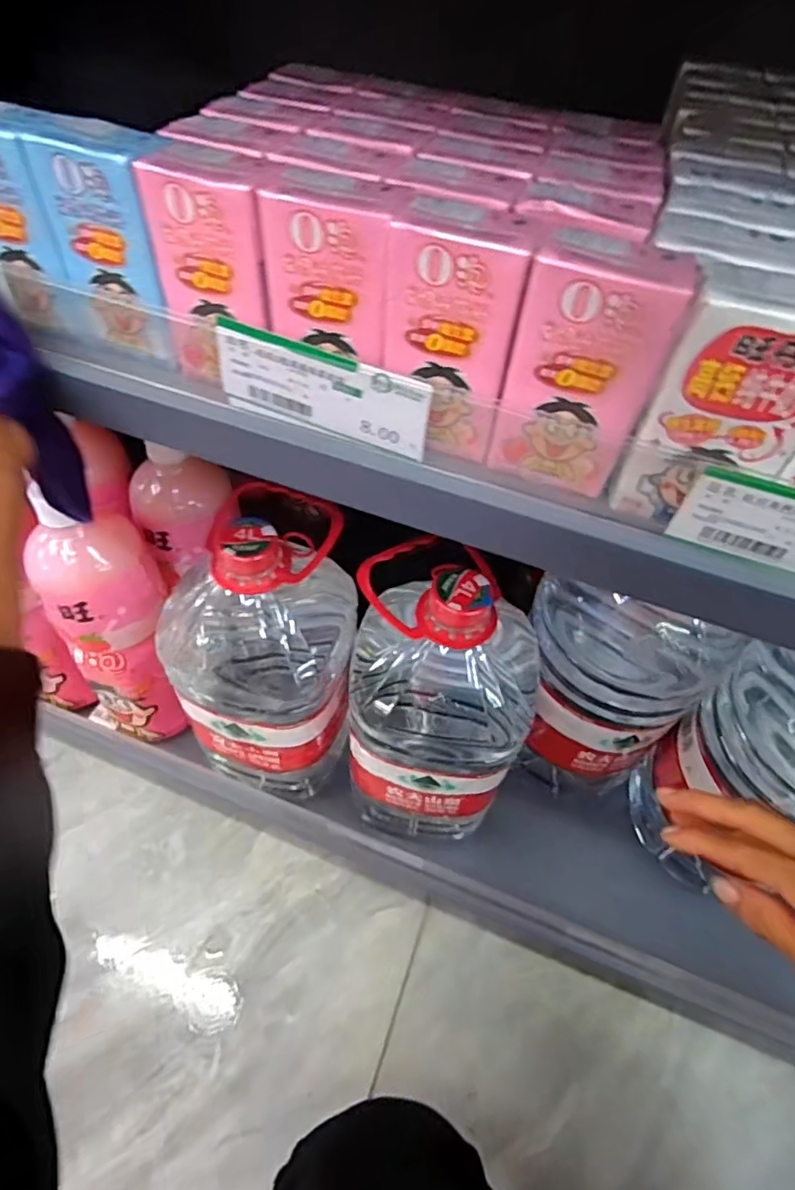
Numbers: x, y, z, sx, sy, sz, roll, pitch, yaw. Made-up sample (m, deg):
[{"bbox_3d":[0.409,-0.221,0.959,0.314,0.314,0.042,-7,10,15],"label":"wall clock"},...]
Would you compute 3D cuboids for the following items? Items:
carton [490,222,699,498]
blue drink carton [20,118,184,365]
[{"bbox_3d":[0.070,-0.087,0.224,0.051,0.083,0.037,16,55,8],"label":"carton"},{"bbox_3d":[-0.122,-0.153,0.259,0.055,0.082,0.032,18,55,9],"label":"blue drink carton"}]

